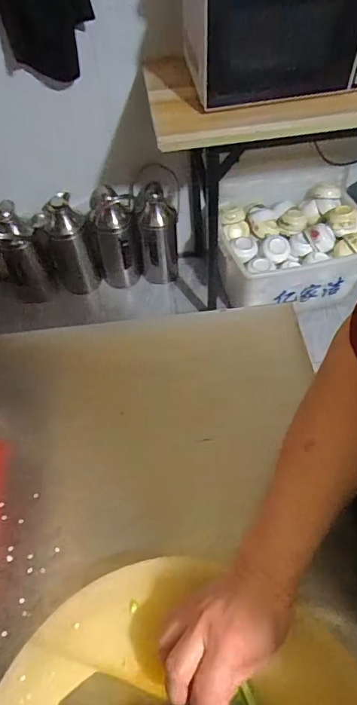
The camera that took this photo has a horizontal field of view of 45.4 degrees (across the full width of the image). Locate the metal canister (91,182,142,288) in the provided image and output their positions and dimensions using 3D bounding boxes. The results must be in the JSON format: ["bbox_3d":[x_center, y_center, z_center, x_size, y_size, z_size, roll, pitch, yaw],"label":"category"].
[{"bbox_3d":[-0.227,-0.423,1.581,0.155,0.401,0.151,-14,56,-6],"label":"metal canister"}]

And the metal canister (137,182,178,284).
[{"bbox_3d":[-0.074,-0.437,1.642,0.140,0.400,0.148,-3,56,2],"label":"metal canister"}]

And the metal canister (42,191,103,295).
[{"bbox_3d":[-0.388,-0.369,1.545,0.165,0.361,0.134,-22,58,-11],"label":"metal canister"}]

